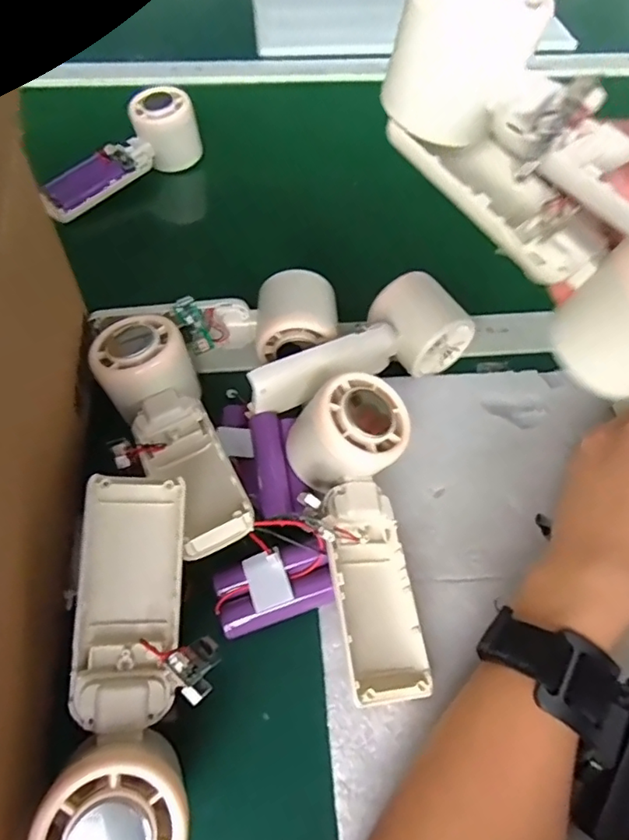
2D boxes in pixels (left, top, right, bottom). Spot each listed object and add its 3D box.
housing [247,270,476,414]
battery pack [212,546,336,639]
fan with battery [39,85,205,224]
[{"bbox_3d":[0.029,-0.044,0.368,0.161,0.048,0.054,-28,61,-21],"label":"housing"},{"bbox_3d":[-0.021,0.089,0.297,0.061,0.018,0.035,-15,57,-13],"label":"battery pack"},{"bbox_3d":[-0.179,-0.240,0.521,0.166,0.060,0.045,-43,66,-13],"label":"fan with battery"}]

